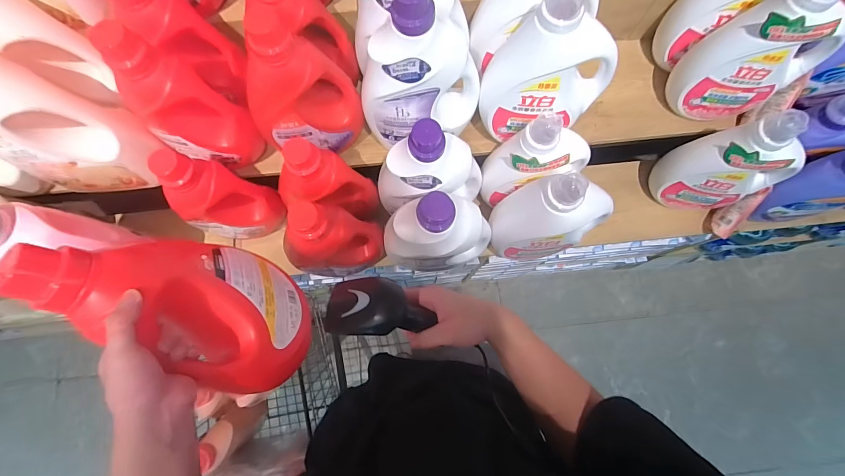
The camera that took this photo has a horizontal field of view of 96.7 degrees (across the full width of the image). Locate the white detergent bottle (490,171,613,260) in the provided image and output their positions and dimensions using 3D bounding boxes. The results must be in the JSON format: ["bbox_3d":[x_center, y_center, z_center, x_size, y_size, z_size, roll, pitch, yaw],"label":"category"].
[{"bbox_3d":[0.246,-0.033,0.705,0.197,0.272,0.101,7,77,2],"label":"white detergent bottle"}]

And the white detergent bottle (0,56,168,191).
[{"bbox_3d":[-0.623,-0.189,0.618,0.180,0.333,0.130,9,77,2],"label":"white detergent bottle"}]

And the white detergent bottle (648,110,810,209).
[{"bbox_3d":[0.663,-0.156,0.791,0.191,0.299,0.102,9,77,2],"label":"white detergent bottle"}]

